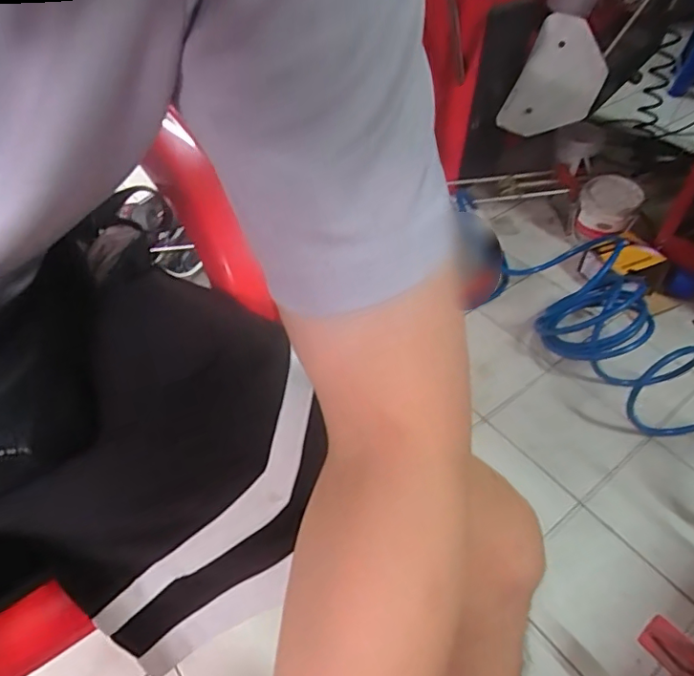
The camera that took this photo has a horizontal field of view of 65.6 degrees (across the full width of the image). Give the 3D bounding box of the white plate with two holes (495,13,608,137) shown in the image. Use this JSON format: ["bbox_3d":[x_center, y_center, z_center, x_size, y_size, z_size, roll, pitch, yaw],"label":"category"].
[{"bbox_3d":[0.415,-0.513,1.073,0.047,0.218,0.177,-14,47,-40],"label":"white plate with two holes"}]

